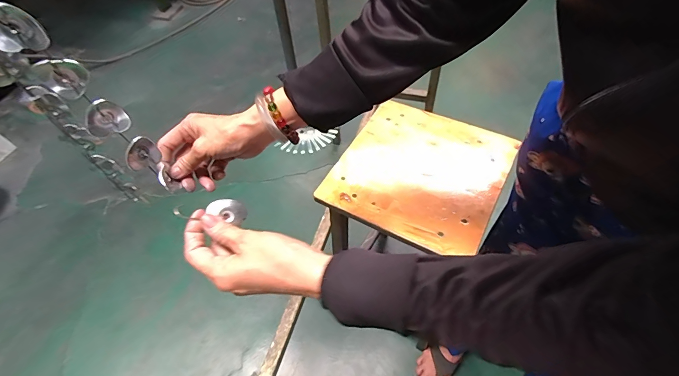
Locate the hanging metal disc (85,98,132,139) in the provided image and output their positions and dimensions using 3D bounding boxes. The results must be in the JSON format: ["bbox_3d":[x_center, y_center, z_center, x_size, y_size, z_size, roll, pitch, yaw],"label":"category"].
[{"bbox_3d":[-0.214,-0.064,0.323,0.035,0.035,0.015,-26,57,-13],"label":"hanging metal disc"}]

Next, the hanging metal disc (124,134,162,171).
[{"bbox_3d":[-0.204,-0.035,0.360,0.007,0.033,0.032,36,65,26],"label":"hanging metal disc"}]

